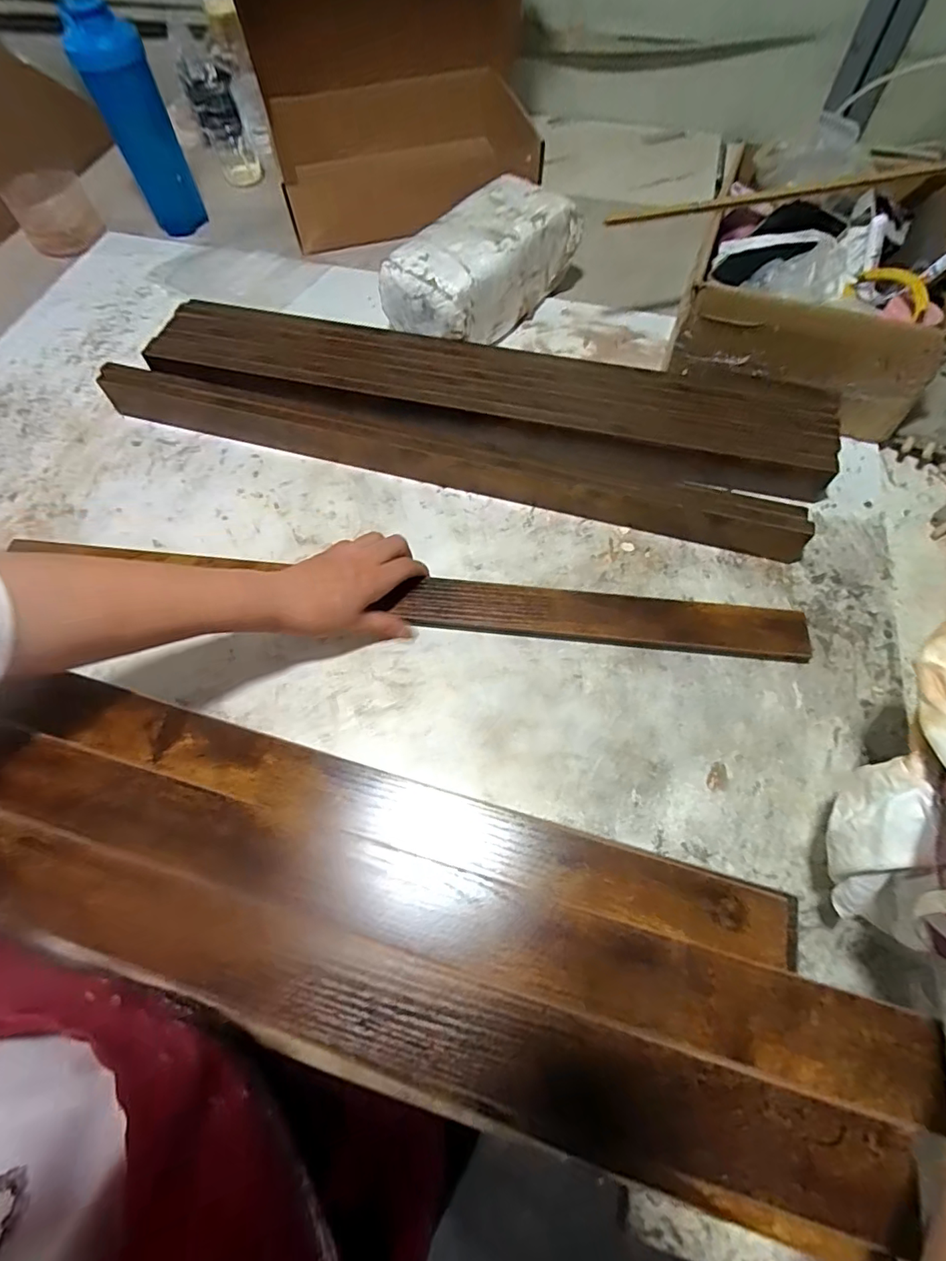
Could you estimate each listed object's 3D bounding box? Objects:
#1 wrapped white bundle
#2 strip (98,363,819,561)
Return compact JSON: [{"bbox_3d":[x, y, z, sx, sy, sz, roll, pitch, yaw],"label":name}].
[{"bbox_3d":[0.011,-0.437,0.626,0.119,0.094,0.232,36,69,17],"label":"wrapped white bundle"},{"bbox_3d":[-0.045,-0.184,0.538,0.729,0.050,0.059,15,65,8],"label":"strip"}]

